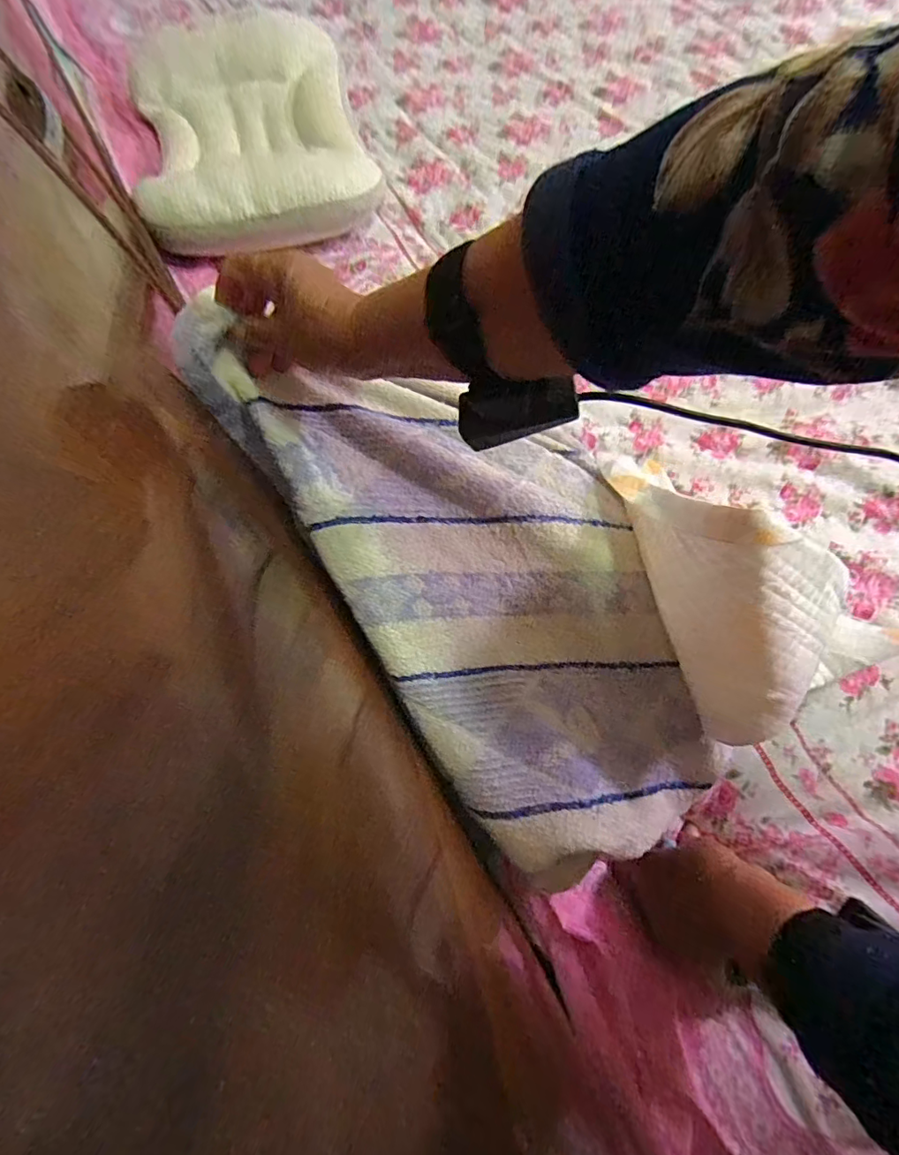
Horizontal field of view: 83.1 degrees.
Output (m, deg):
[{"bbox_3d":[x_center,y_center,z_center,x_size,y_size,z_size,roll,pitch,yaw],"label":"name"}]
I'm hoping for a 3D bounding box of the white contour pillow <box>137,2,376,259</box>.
[{"bbox_3d":[-0.252,-0.566,0.643,0.272,0.076,0.386,-16,73,-4],"label":"white contour pillow"}]

